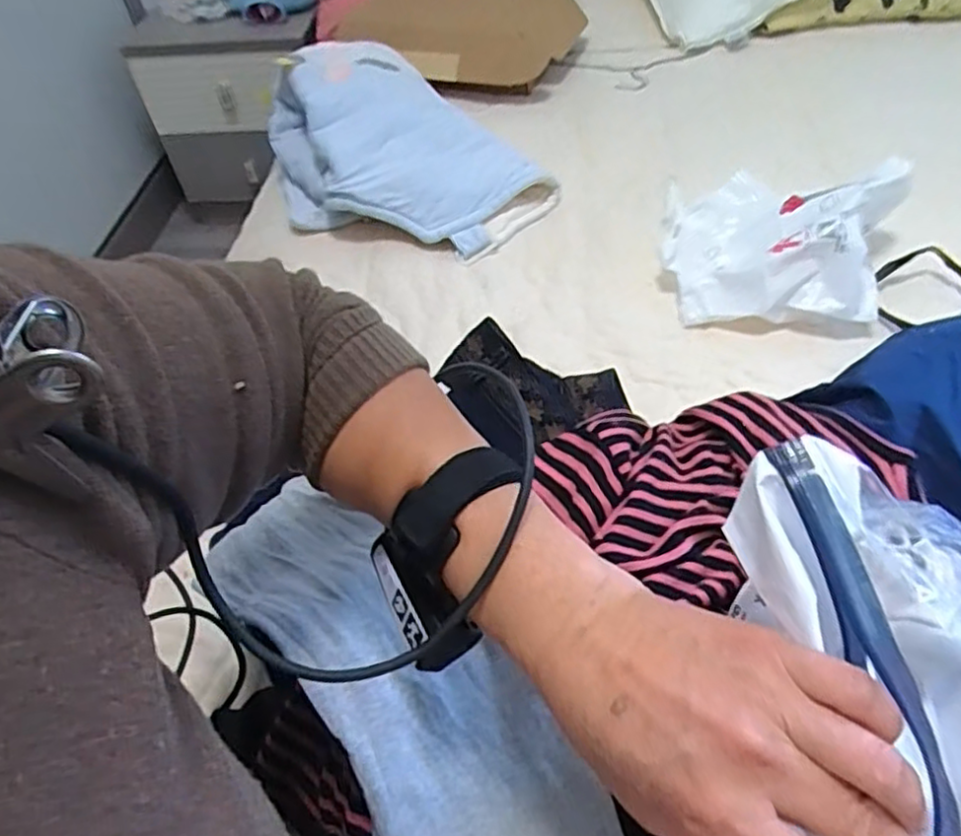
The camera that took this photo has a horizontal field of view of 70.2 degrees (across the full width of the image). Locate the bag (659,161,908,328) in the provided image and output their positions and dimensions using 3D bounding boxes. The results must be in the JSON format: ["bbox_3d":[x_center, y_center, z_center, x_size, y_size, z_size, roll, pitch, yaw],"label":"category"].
[{"bbox_3d":[0.365,-0.234,0.837,0.266,0.117,0.251,6,52,10],"label":"bag"}]

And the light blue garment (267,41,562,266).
[{"bbox_3d":[-0.128,-0.399,0.999,0.295,0.151,0.413,-36,56,-22],"label":"light blue garment"}]

